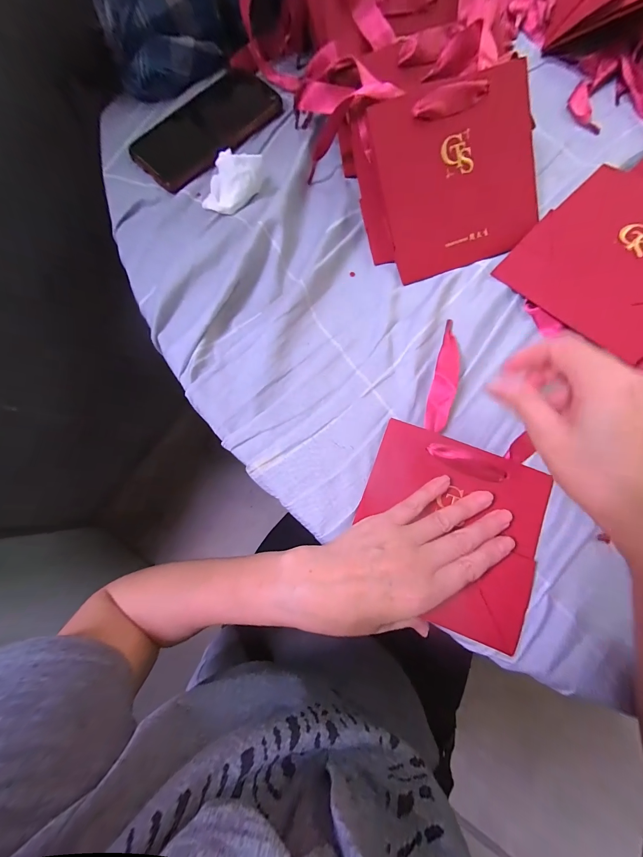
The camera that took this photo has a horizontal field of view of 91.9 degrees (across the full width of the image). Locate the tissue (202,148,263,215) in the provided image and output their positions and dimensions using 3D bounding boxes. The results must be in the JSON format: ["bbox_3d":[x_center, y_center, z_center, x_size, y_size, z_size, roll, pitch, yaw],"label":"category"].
[{"bbox_3d":[-0.089,-0.240,0.307,0.056,0.034,0.045,8,79,3],"label":"tissue"}]

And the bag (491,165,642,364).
[{"bbox_3d":[0.260,-0.151,0.266,0.159,0.020,0.137,-42,69,-2],"label":"bag"}]

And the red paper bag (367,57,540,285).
[{"bbox_3d":[0.124,-0.222,0.277,0.138,0.005,0.138,-18,109,-1],"label":"red paper bag"}]

